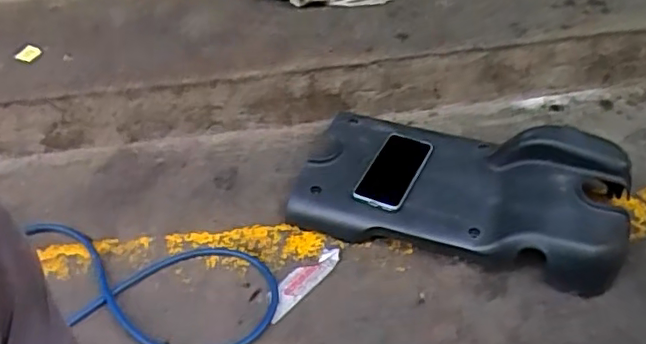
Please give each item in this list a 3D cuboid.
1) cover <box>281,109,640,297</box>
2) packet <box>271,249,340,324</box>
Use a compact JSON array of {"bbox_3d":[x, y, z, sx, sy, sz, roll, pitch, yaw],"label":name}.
[{"bbox_3d":[0.203,0.014,0.882,0.478,0.118,0.235,13,46,17],"label":"cover"},{"bbox_3d":[-0.034,0.161,0.844,0.044,0.013,0.146,29,53,29],"label":"packet"}]

